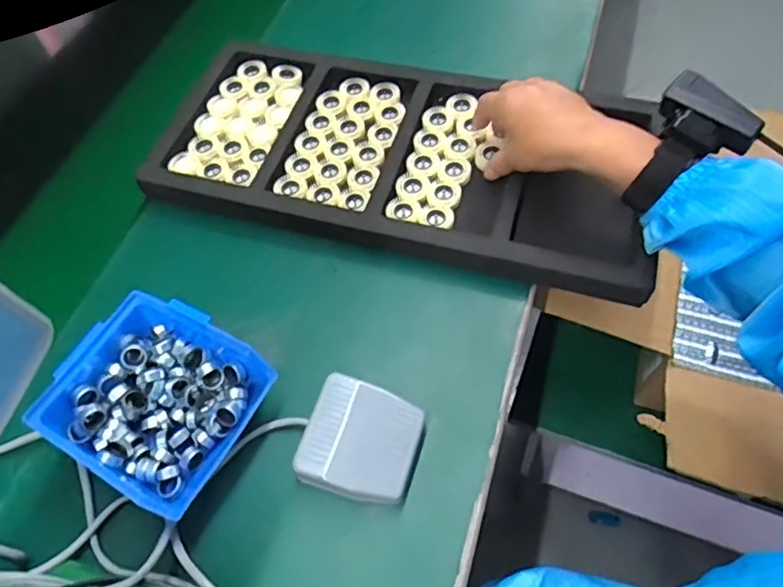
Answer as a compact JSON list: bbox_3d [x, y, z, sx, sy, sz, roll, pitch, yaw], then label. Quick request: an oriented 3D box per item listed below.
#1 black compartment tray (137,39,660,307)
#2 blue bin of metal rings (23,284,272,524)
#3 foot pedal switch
[{"bbox_3d":[0.007,-0.138,0.576,0.470,0.047,0.227,13,61,12],"label":"black compartment tray"},{"bbox_3d":[-0.177,0.080,0.440,0.141,0.061,0.127,25,64,19],"label":"blue bin of metal rings"},{"bbox_3d":[-0.022,0.110,0.431,0.080,0.030,0.079,12,61,12],"label":"foot pedal switch"}]

